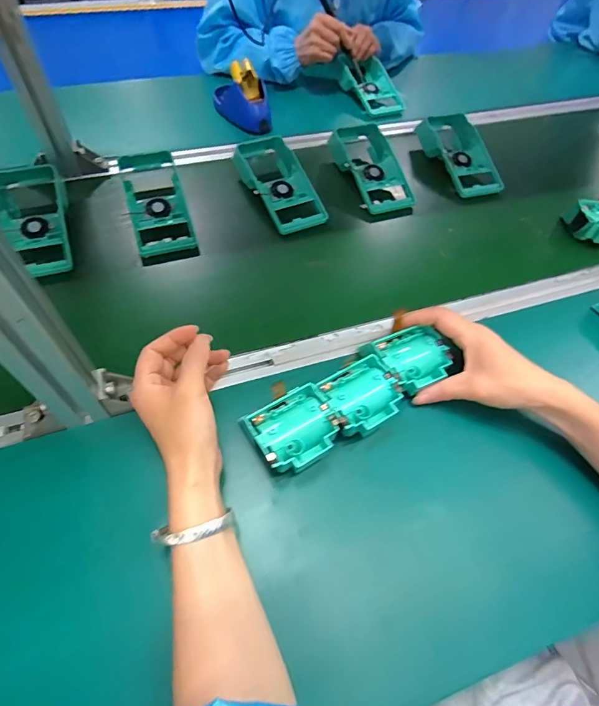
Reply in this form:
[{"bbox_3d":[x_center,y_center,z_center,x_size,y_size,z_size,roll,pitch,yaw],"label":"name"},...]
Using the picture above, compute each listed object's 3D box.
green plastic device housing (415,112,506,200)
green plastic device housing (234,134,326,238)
[{"bbox_3d":[0.277,-0.353,0.724,0.095,0.057,0.206,-13,57,-13],"label":"green plastic device housing"},{"bbox_3d":[-0.035,-0.264,0.636,0.092,0.049,0.189,-22,60,-19],"label":"green plastic device housing"}]

